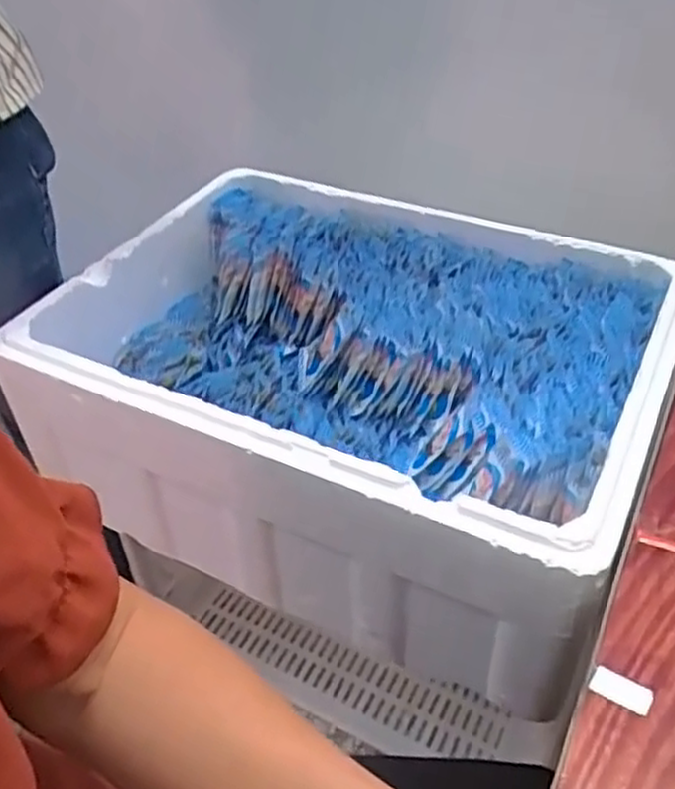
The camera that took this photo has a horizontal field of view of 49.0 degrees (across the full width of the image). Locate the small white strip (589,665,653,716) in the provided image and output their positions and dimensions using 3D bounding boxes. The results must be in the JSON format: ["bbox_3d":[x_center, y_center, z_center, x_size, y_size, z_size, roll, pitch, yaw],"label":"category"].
[{"bbox_3d":[0.163,0.169,0.425,0.032,0.004,0.019,21,45,26],"label":"small white strip"}]

